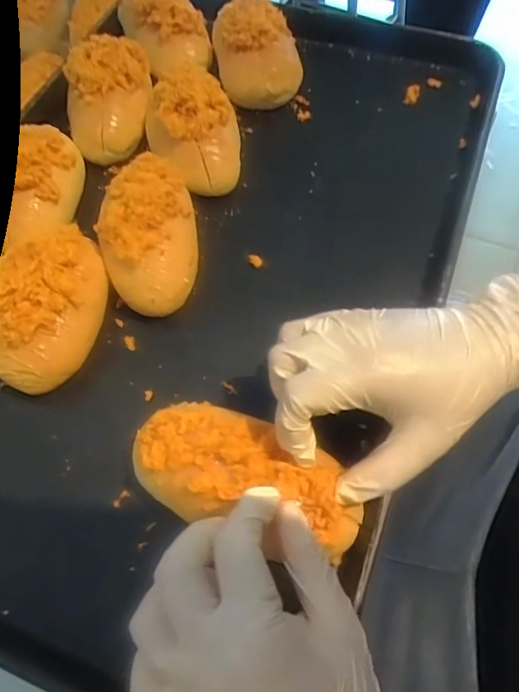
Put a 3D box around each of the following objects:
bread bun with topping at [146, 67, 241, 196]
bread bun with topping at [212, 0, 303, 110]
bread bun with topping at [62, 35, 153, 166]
[{"bbox_3d":[-0.059,-0.190,0.433,0.079,0.055,0.100,-6,63,1],"label":"bread bun with topping"},{"bbox_3d":[-0.002,-0.294,0.483,0.084,0.061,0.107,-9,63,-1],"label":"bread bun with topping"},{"bbox_3d":[-0.140,-0.235,0.460,0.076,0.052,0.121,-6,63,1],"label":"bread bun with topping"}]

